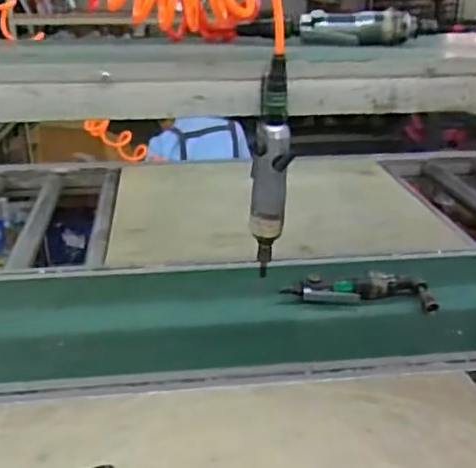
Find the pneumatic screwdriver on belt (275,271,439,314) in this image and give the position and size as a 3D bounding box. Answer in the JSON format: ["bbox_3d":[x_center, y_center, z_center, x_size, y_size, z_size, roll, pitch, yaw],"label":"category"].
[{"bbox_3d":[0.194,0.094,0.991,0.245,0.043,0.048,4,23,8],"label":"pneumatic screwdriver on belt"}]

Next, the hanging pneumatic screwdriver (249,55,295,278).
[{"bbox_3d":[0.037,-0.073,0.718,0.043,0.254,0.049,1,24,0],"label":"hanging pneumatic screwdriver"}]

